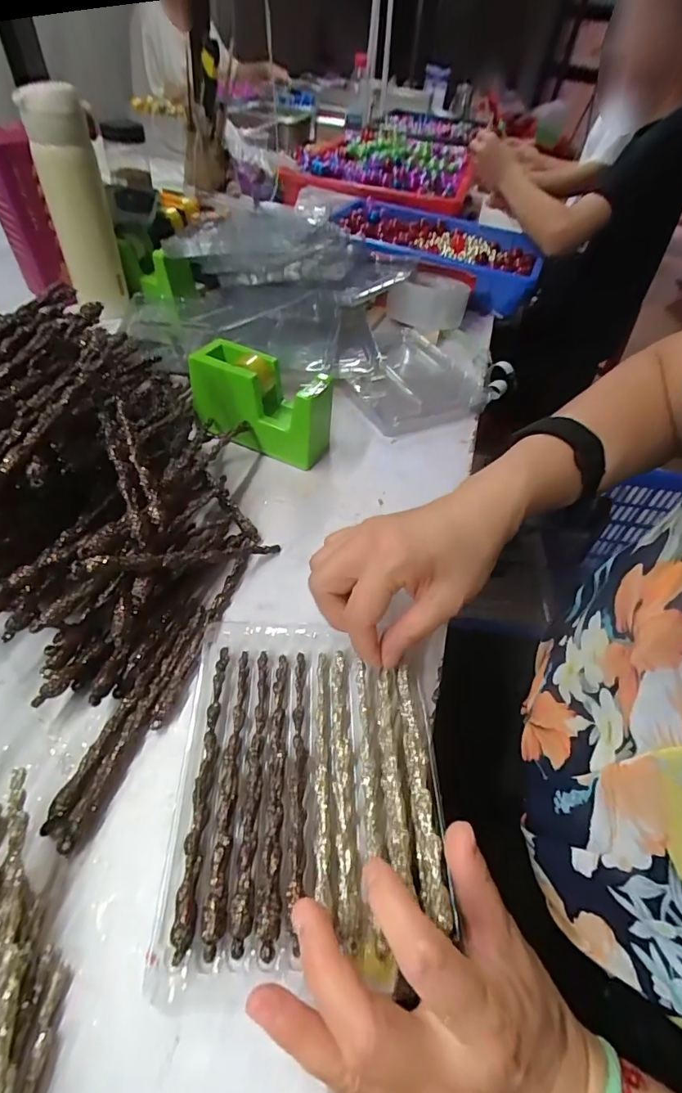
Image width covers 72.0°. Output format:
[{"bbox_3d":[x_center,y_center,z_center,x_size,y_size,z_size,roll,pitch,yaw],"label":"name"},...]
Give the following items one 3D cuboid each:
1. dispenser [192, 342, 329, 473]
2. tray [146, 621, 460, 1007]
[{"bbox_3d":[-0.076,-0.138,0.455,0.131,0.083,0.050,24,51,14],"label":"dispenser"},{"bbox_3d":[-0.020,0.123,0.265,0.136,0.025,0.183,1,49,-5],"label":"tray"}]

